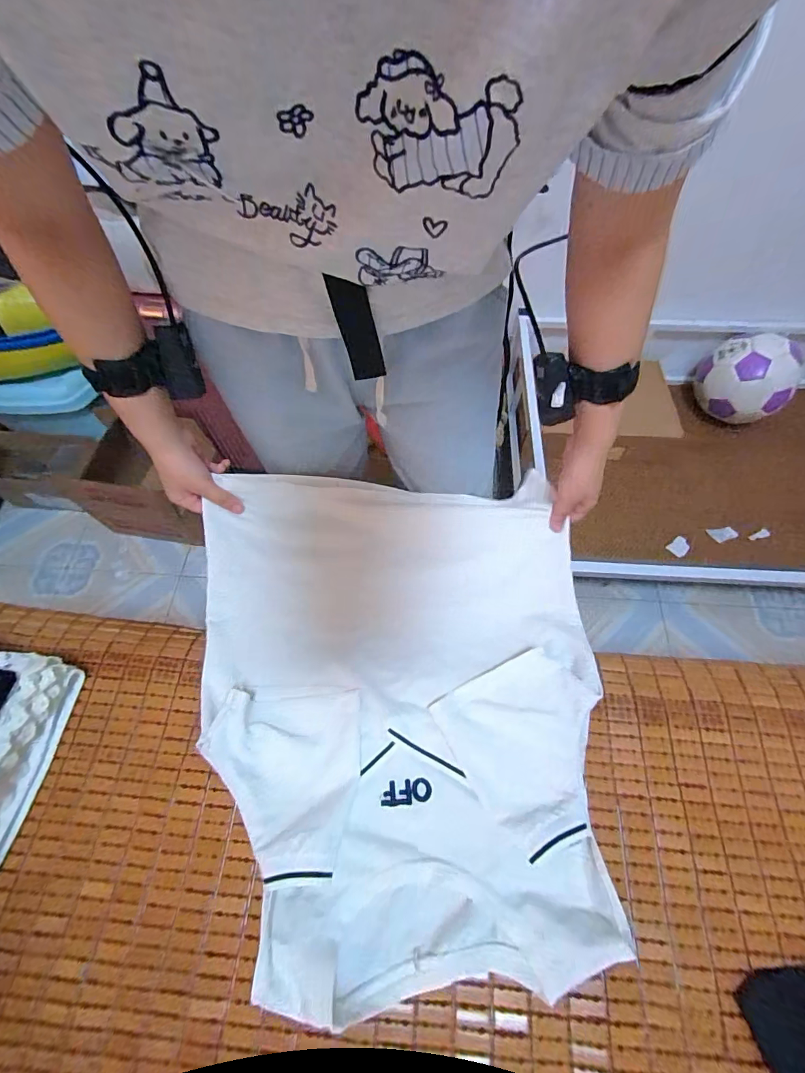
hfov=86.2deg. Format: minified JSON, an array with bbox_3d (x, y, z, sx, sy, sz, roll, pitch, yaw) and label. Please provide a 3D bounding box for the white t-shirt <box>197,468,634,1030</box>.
[{"bbox_3d":[-0.011,0.162,0.464,0.425,0.053,0.480,1,62,-2],"label":"white t-shirt"}]

